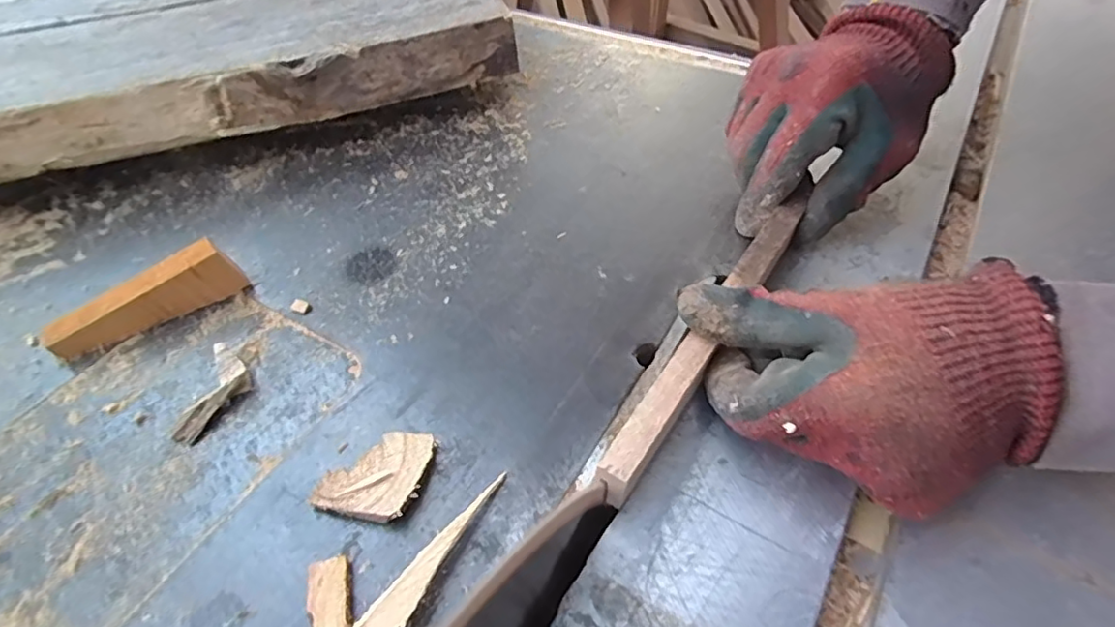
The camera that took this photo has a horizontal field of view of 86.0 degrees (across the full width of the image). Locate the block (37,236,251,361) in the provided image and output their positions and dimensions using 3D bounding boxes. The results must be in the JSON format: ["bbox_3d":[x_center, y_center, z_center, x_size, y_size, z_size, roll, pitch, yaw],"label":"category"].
[{"bbox_3d":[-0.237,-0.009,0.341,0.102,0.036,0.016,-26,53,-18],"label":"block"}]

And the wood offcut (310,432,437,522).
[{"bbox_3d":[-0.084,0.074,0.277,0.047,0.009,0.044,7,50,9],"label":"wood offcut"}]

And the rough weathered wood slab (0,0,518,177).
[{"bbox_3d":[-0.352,-0.202,0.467,0.593,0.043,0.252,-17,51,-11],"label":"rough weathered wood slab"}]

